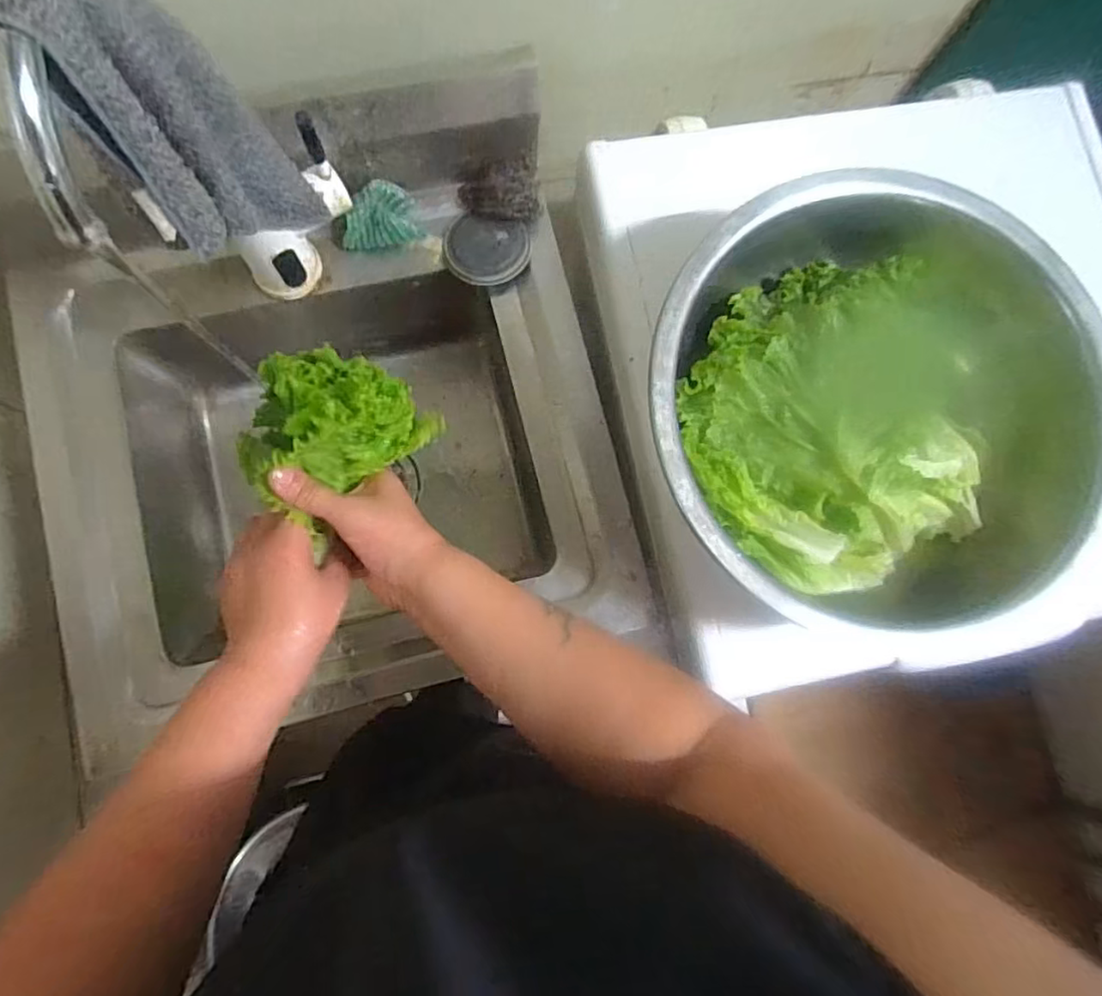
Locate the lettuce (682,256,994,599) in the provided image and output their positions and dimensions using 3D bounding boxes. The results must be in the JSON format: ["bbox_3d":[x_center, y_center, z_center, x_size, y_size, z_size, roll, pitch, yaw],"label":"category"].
[{"bbox_3d":[0.235,-0.065,0.524,0.260,0.078,0.252,1,81,-4],"label":"lettuce"}]

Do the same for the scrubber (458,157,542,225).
[{"bbox_3d":[-0.050,-0.301,0.635,0.080,0.027,0.054,2,81,-3],"label":"scrubber"}]

